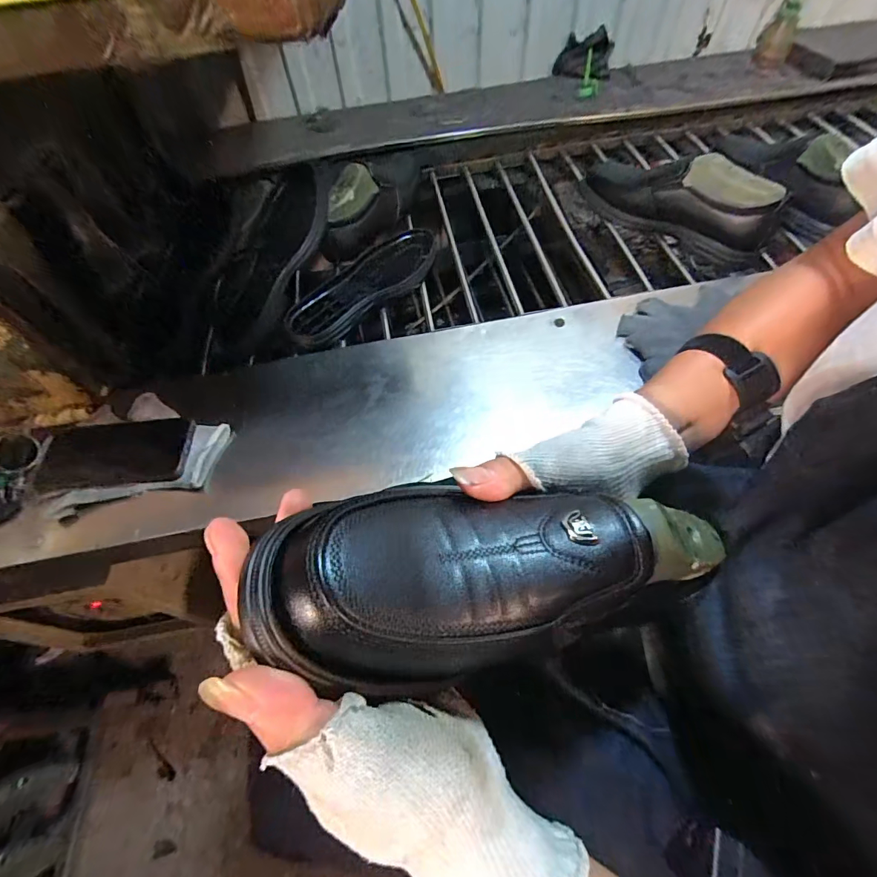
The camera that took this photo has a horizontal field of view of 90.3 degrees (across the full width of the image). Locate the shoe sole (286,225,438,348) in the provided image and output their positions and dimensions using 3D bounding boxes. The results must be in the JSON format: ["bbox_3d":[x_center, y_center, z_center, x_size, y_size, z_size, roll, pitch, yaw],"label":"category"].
[{"bbox_3d":[-0.106,-0.241,0.666,0.099,0.027,0.295,33,67,20],"label":"shoe sole"}]

